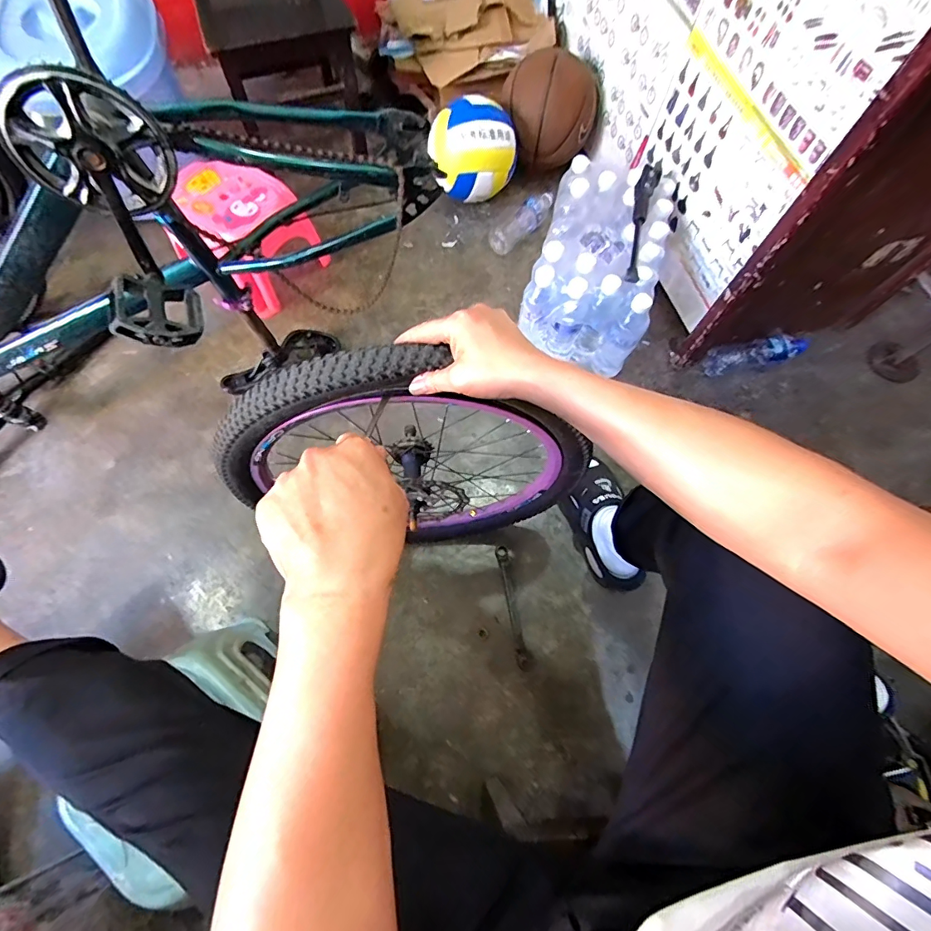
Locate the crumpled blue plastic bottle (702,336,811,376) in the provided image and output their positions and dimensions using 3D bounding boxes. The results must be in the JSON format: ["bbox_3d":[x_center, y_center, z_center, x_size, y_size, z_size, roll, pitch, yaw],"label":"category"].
[{"bbox_3d":[0.647,-0.247,1.010,0.244,0.076,0.060,-12,71,-7],"label":"crumpled blue plastic bottle"}]

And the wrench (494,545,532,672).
[{"bbox_3d":[0.086,0.249,0.827,0.026,0.012,0.215,-8,71,-6],"label":"wrench"}]

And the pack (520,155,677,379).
[{"bbox_3d":[0.267,-0.412,0.965,0.225,0.199,0.347,17,70,4],"label":"pack"}]

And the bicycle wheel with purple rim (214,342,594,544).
[{"bbox_3d":[-0.073,0.007,0.635,0.450,0.458,0.100,-9,71,-6],"label":"bicycle wheel with purple rim"}]

